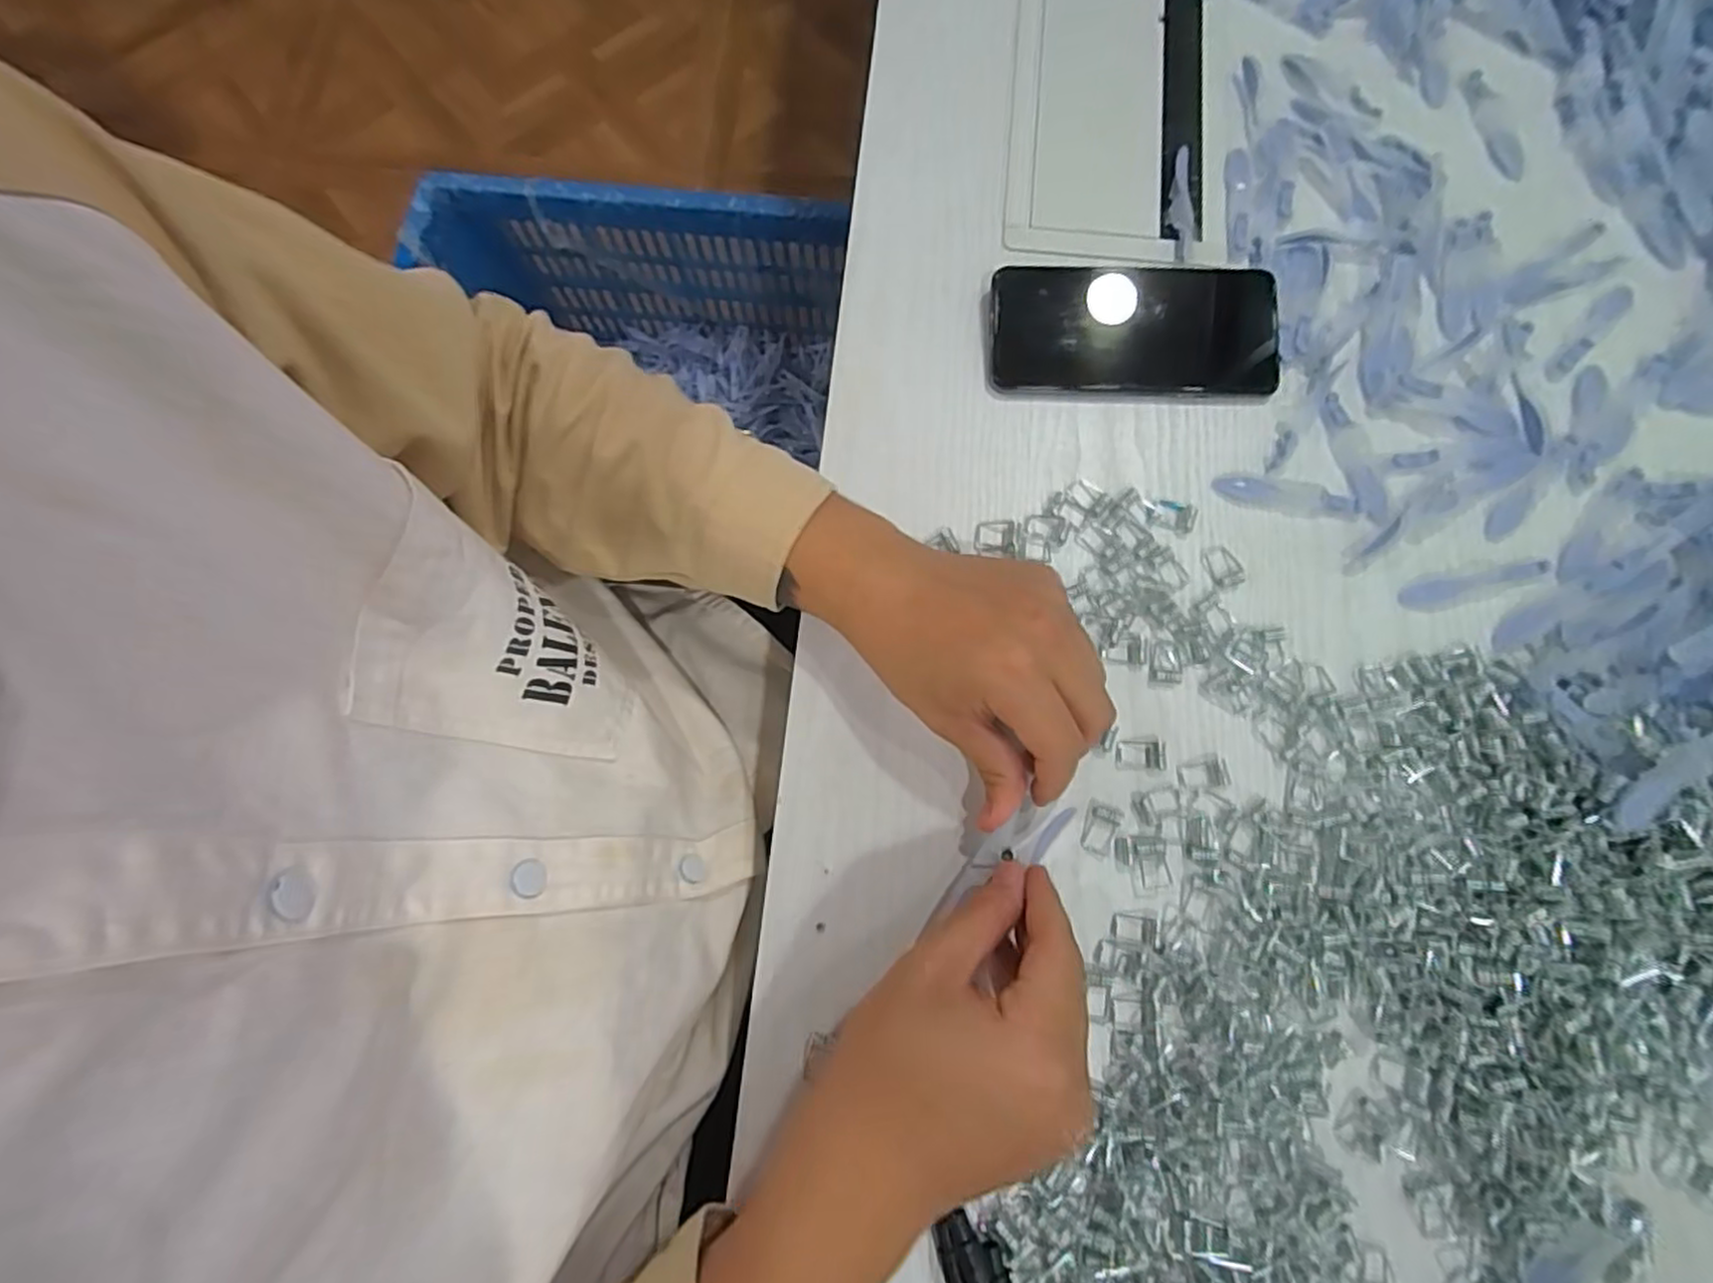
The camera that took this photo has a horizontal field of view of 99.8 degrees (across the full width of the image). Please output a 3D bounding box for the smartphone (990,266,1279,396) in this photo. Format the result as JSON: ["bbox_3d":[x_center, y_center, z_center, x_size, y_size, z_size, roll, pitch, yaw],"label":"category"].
[{"bbox_3d":[0.160,-0.180,0.411,0.162,0.014,0.075,1,77,0],"label":"smartphone"}]

